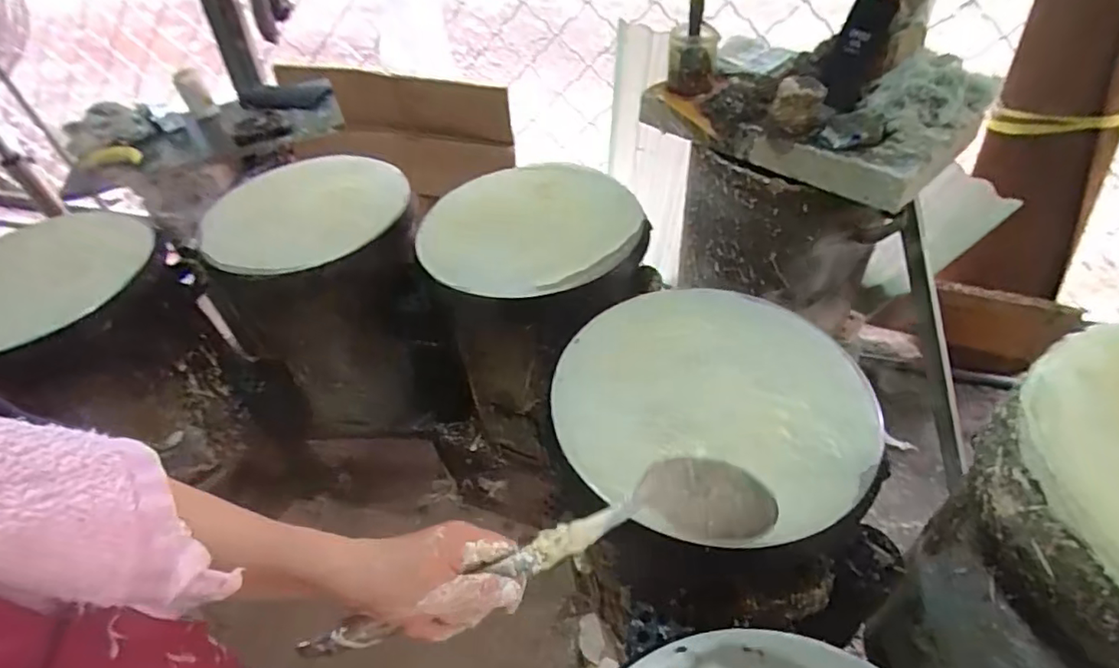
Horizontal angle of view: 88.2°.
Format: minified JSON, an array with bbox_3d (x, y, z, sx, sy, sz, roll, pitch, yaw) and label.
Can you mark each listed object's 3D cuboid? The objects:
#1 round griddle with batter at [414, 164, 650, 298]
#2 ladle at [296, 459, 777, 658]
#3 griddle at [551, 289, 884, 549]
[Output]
[{"bbox_3d":[-0.052,-0.191,1.009,0.394,0.063,0.367,-3,46,3],"label":"round griddle with batter"},{"bbox_3d":[-0.013,0.157,0.409,0.332,0.049,0.057,-15,47,-7],"label":"ladle"},{"bbox_3d":[0.188,0.076,0.727,0.378,0.039,0.369,-4,46,3],"label":"griddle"}]

